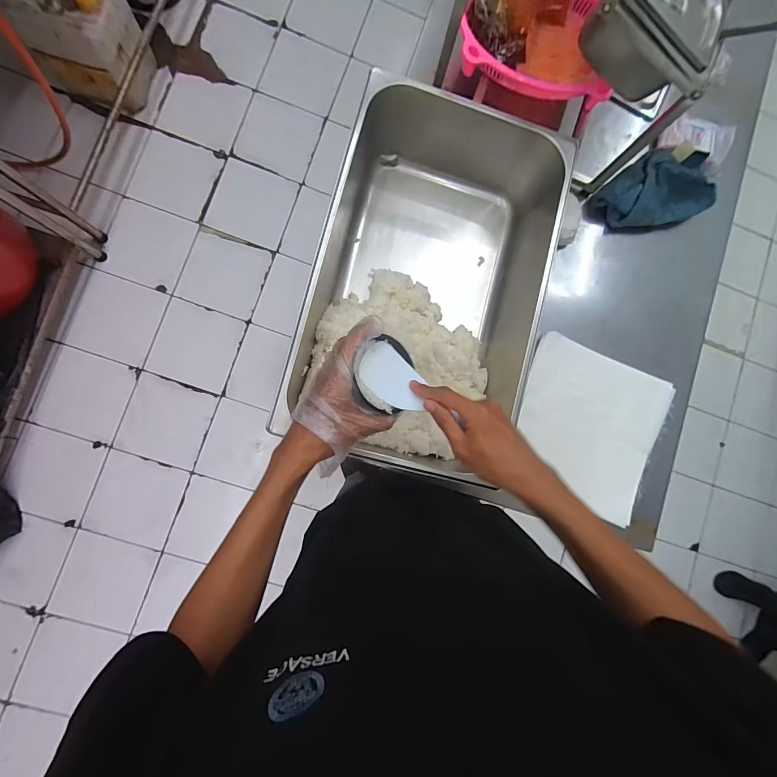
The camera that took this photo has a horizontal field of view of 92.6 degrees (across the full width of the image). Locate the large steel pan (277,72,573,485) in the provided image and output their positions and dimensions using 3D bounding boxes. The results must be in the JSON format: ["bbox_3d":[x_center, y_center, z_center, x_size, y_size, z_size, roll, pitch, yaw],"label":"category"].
[{"bbox_3d":[0.063,-0.170,0.584,0.305,0.151,0.543,15,85,-6],"label":"large steel pan"}]

